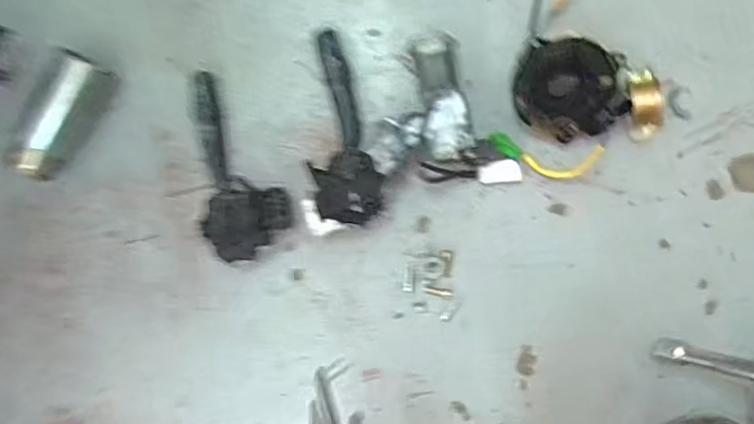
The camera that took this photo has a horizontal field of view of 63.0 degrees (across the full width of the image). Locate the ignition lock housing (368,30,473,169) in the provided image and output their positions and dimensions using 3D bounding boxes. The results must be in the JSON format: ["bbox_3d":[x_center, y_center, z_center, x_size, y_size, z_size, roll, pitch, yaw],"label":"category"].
[{"bbox_3d":[0.039,-0.097,0.592,0.096,0.061,0.119,-12,91,6],"label":"ignition lock housing"}]

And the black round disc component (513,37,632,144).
[{"bbox_3d":[0.178,-0.118,0.577,0.099,0.033,0.099,3,121,6],"label":"black round disc component"}]

